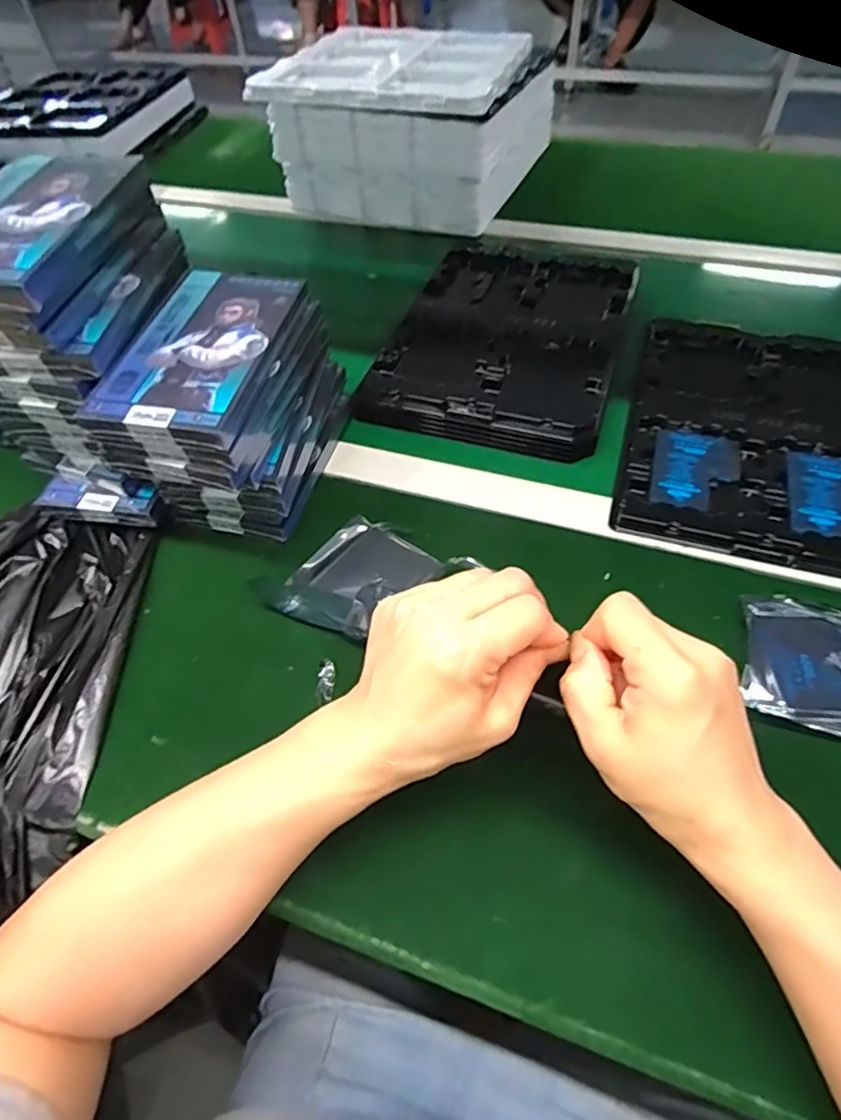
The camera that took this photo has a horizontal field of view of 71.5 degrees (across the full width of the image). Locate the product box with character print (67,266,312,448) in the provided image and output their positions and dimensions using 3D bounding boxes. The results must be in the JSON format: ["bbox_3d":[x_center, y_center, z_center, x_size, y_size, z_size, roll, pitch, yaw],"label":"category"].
[{"bbox_3d":[-0.146,-0.145,0.398,0.096,0.015,0.165,9,56,9],"label":"product box with character print"}]

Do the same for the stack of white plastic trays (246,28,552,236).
[{"bbox_3d":[-0.007,-0.588,0.788,0.302,0.151,0.313,14,57,13],"label":"stack of white plastic trays"}]

